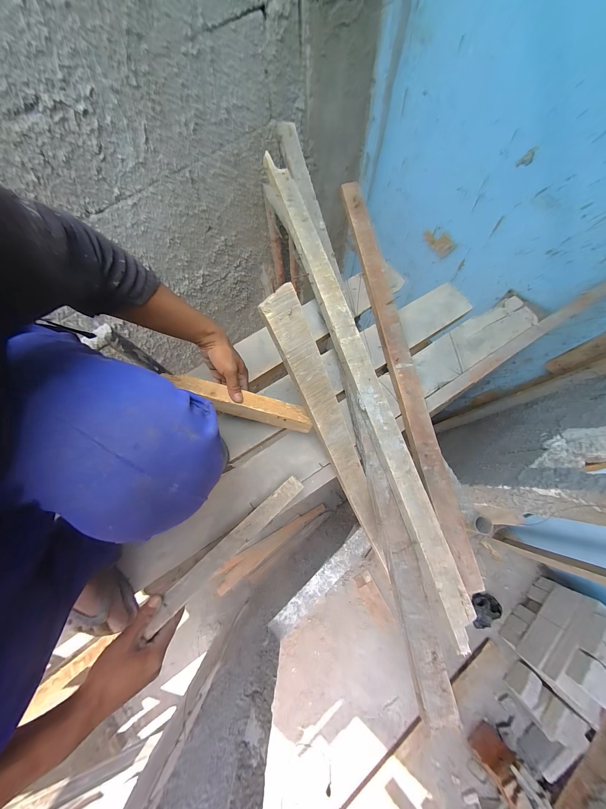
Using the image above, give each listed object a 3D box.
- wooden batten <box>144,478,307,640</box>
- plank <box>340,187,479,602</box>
[{"bbox_3d":[-0.124,0.248,0.469,0.315,0.009,0.036,-39,78,-24],"label":"wooden batten"},{"bbox_3d":[0.237,-0.145,0.650,0.060,0.028,1.040,-10,74,-3],"label":"plank"}]

